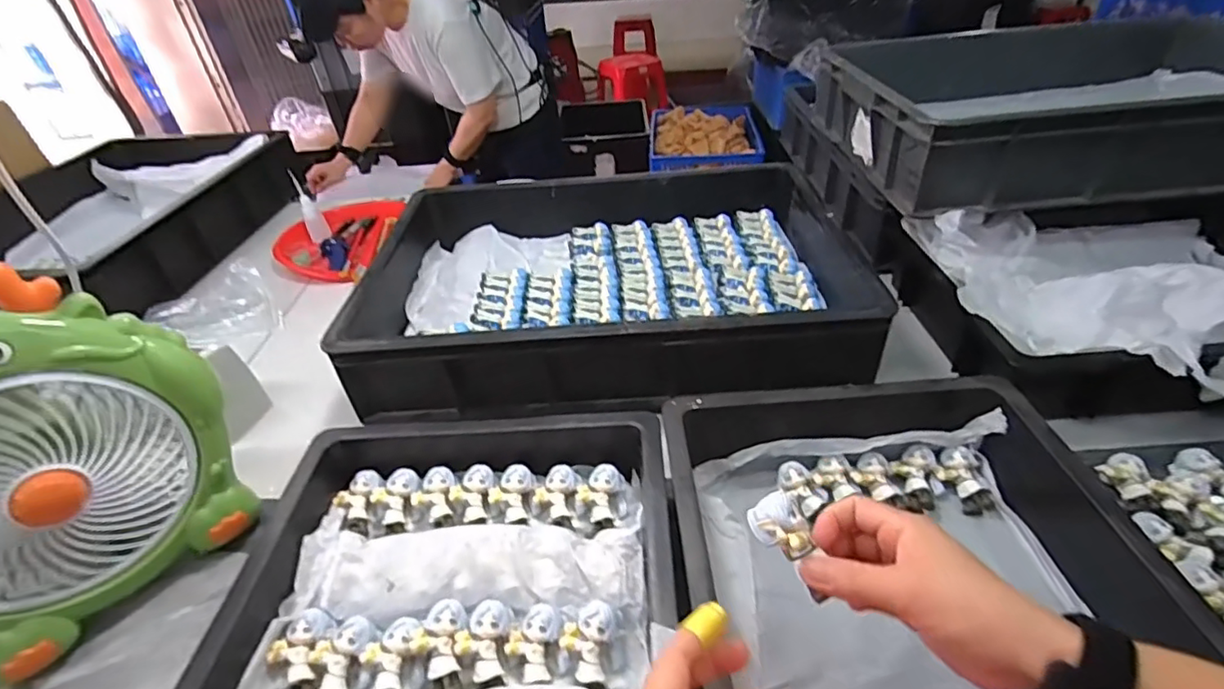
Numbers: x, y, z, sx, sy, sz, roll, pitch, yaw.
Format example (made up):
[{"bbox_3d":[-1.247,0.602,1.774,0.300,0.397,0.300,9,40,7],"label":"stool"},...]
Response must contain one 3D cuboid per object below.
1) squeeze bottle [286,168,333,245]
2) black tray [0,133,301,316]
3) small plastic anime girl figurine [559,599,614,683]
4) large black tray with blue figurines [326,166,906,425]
[{"bbox_3d":[-0.548,-0.250,1.027,0.040,0.127,0.044,-30,24,-28],"label":"squeeze bottle"},{"bbox_3d":[-0.951,-0.214,1.062,0.527,0.147,0.583,-5,38,0],"label":"black tray"},{"bbox_3d":[-0.018,0.207,0.400,0.034,0.028,0.043,6,39,13],"label":"small plastic anime girl figurine"},{"bbox_3d":[-0.011,-0.086,0.745,0.579,0.105,0.424,-4,38,1],"label":"large black tray with blue figurines"}]

